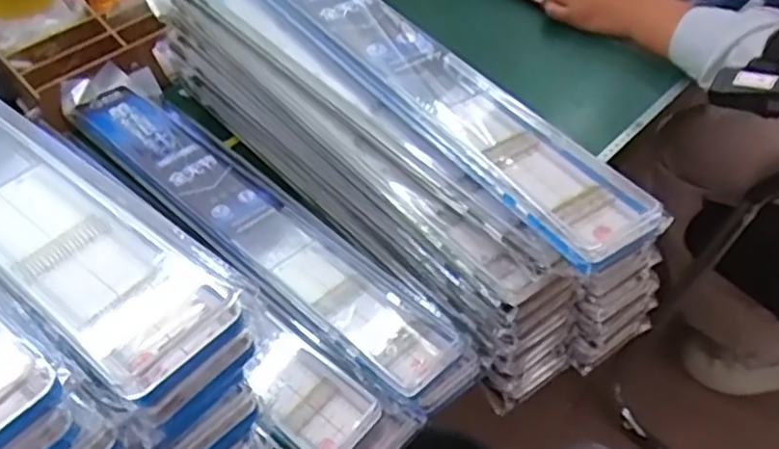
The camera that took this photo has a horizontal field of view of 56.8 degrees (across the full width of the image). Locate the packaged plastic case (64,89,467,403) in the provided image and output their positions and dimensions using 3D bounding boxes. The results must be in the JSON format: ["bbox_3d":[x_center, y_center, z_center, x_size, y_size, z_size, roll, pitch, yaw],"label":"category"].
[{"bbox_3d":[-0.125,-0.014,0.561,0.078,0.025,0.438,-34,52,-27],"label":"packaged plastic case"}]

